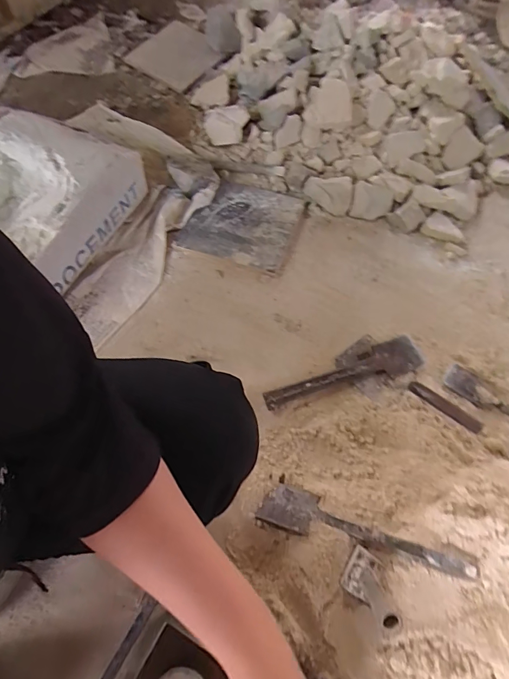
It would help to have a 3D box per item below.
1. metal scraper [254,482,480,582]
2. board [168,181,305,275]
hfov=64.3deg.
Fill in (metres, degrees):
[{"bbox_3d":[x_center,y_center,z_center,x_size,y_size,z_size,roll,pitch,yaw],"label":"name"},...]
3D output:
[{"bbox_3d":[0.161,0.291,0.621,0.321,0.022,0.066,7,60,22],"label":"metal scraper"},{"bbox_3d":[-0.035,-0.284,0.972,0.263,0.030,0.237,16,63,6],"label":"board"}]

